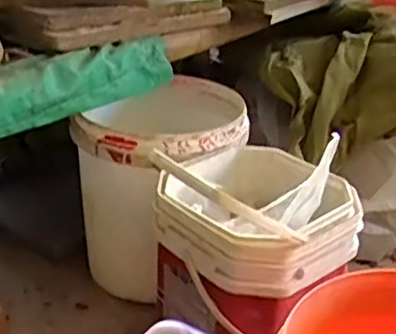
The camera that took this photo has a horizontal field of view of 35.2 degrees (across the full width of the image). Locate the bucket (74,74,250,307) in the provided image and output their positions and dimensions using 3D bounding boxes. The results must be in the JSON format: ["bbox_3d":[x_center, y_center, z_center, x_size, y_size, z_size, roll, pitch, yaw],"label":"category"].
[{"bbox_3d":[-0.060,0.044,1.188,0.266,0.342,0.297,25,36,33],"label":"bucket"}]

